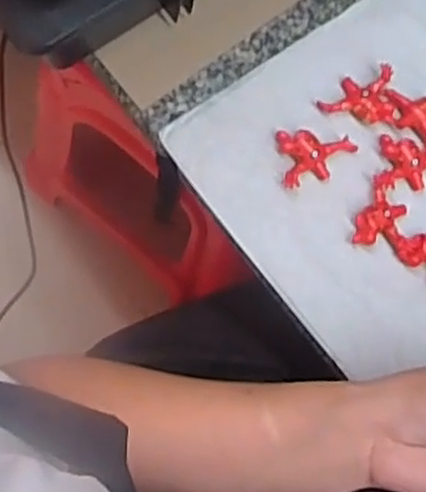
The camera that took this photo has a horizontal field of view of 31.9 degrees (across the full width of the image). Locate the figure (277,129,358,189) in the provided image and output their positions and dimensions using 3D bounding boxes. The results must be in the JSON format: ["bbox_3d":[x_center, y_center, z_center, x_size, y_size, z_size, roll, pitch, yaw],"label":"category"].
[{"bbox_3d":[0.063,-0.053,0.439,0.045,0.011,0.033,-6,80,-8],"label":"figure"}]

